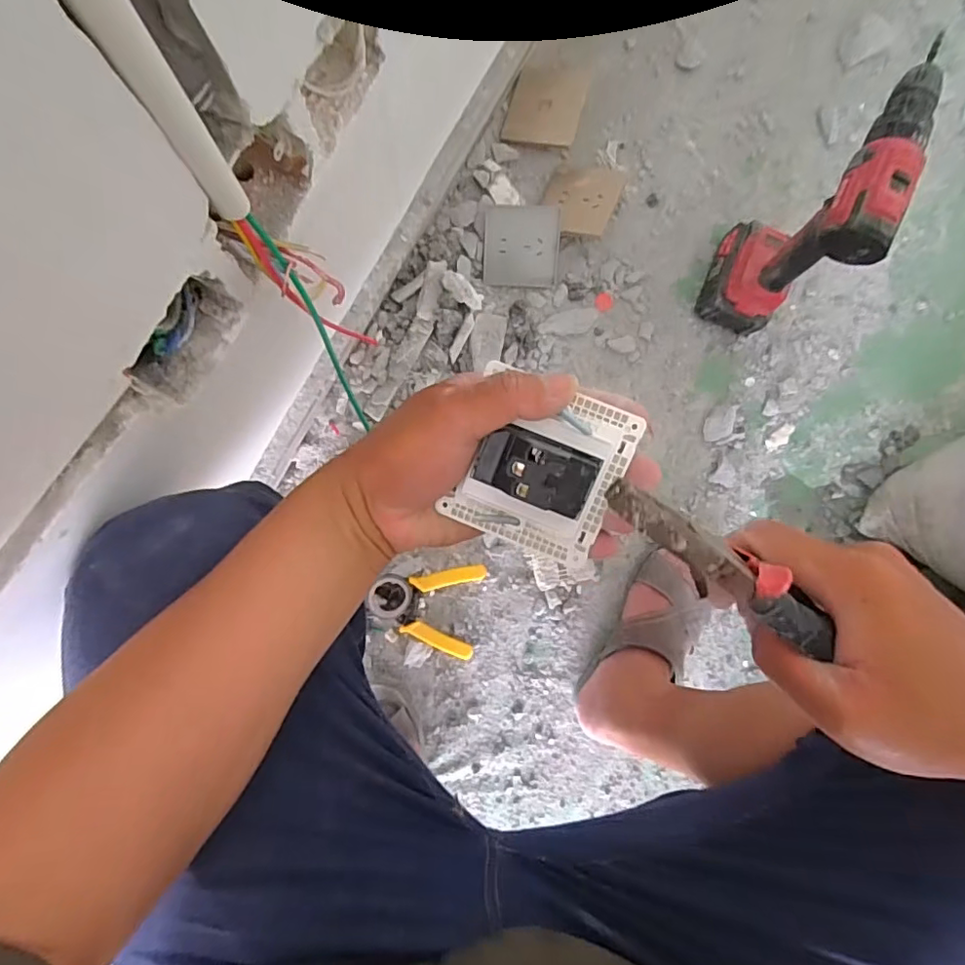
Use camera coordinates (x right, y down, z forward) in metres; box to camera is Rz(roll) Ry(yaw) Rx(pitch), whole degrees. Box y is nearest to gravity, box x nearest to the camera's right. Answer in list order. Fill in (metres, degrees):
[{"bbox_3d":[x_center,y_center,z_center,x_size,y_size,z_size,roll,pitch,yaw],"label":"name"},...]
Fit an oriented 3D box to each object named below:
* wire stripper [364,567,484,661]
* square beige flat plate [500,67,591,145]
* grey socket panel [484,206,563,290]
[{"bbox_3d":[-0.067,0.145,0.655,0.128,0.024,0.107,12,90,-6],"label":"wire stripper"},{"bbox_3d":[0.071,-0.421,0.621,0.086,0.006,0.071,16,114,15],"label":"square beige flat plate"},{"bbox_3d":[0.045,-0.270,0.633,0.086,0.005,0.083,-1,114,-6],"label":"grey socket panel"}]

